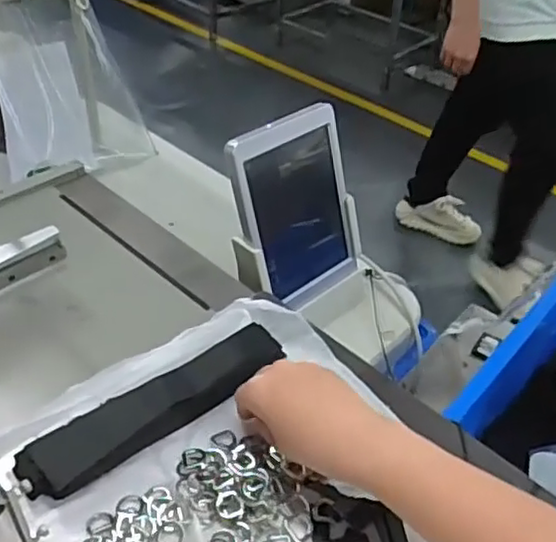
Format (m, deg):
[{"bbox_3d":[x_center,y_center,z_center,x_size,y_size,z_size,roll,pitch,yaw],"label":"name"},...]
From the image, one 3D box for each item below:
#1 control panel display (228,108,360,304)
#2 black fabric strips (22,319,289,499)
[{"bbox_3d":[0.022,-0.062,0.717,0.163,0.212,0.018,-30,33,-32],"label":"control panel display"},{"bbox_3d":[-0.090,0.106,0.507,0.218,0.027,0.048,-25,49,-29],"label":"black fabric strips"}]

